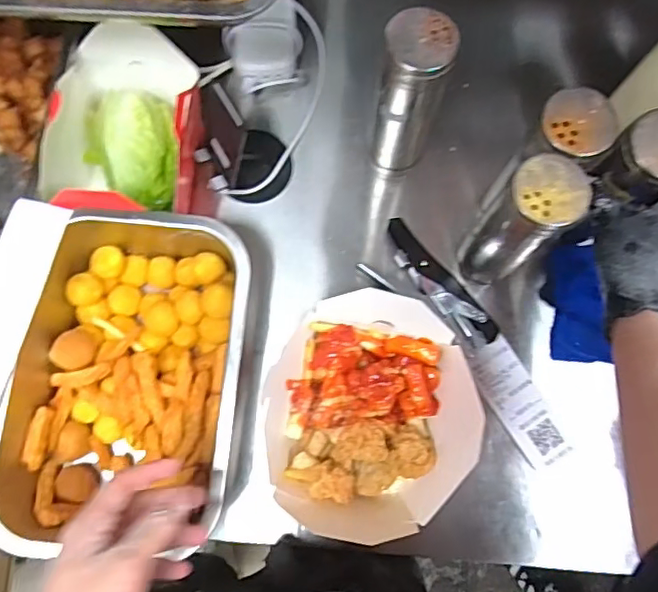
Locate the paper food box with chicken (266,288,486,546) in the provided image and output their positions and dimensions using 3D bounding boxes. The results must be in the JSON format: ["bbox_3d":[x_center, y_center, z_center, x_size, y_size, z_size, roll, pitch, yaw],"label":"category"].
[{"bbox_3d":[0.035,0.103,0.539,0.178,0.100,0.217,7,78,0],"label":"paper food box with chicken"}]

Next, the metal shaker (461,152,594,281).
[{"bbox_3d":[0.175,-0.063,0.545,0.058,0.193,0.058,0,78,-1],"label":"metal shaker"}]

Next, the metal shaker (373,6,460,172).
[{"bbox_3d":[0.076,-0.196,0.578,0.063,0.201,0.053,2,78,-1],"label":"metal shaker"}]

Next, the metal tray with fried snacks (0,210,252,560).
[{"bbox_3d":[-0.187,0.075,0.561,0.203,0.095,0.300,6,78,0],"label":"metal tray with fried snacks"}]

